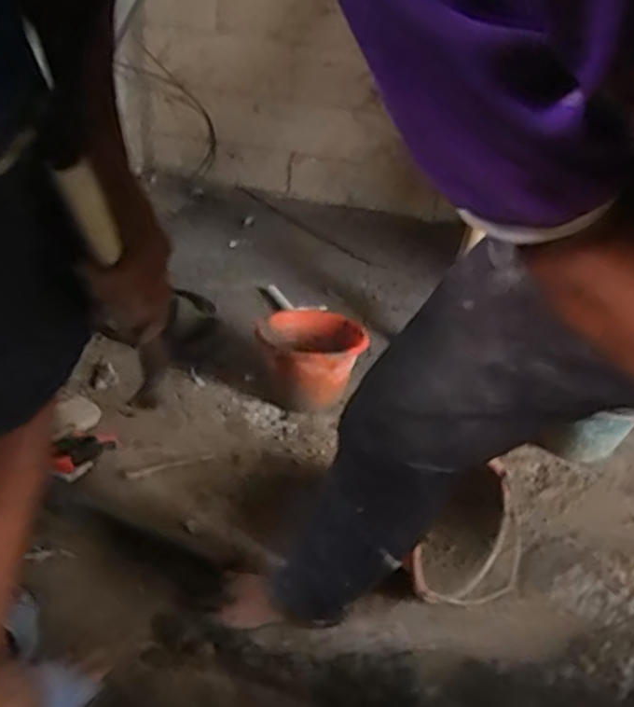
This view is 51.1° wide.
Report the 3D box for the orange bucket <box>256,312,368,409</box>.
[{"bbox_3d":[-0.012,0.012,1.467,0.225,0.156,0.223,4,32,-2],"label":"orange bucket"}]

